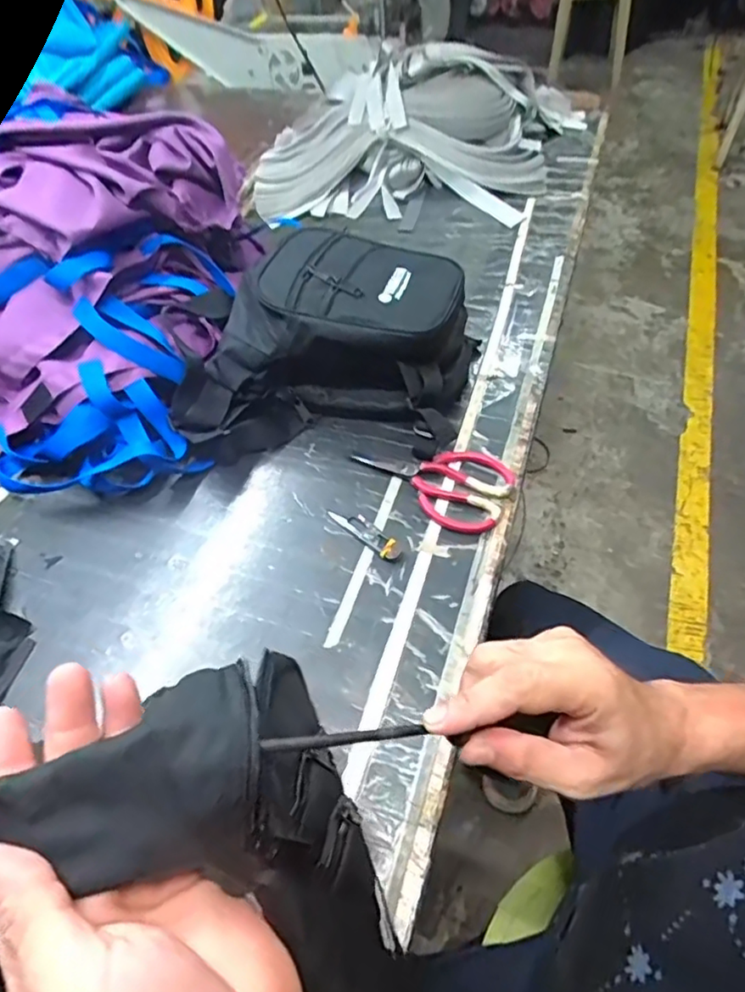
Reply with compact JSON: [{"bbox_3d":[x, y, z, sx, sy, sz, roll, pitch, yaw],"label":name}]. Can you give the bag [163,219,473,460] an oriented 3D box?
[{"bbox_3d":[-0.048,-0.177,0.707,0.301,0.145,0.255,8,53,11],"label":"bag"}]

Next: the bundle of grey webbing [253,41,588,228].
[{"bbox_3d":[0.079,-0.677,1.096,0.559,0.154,0.373,7,52,9],"label":"bundle of grey webbing"}]

